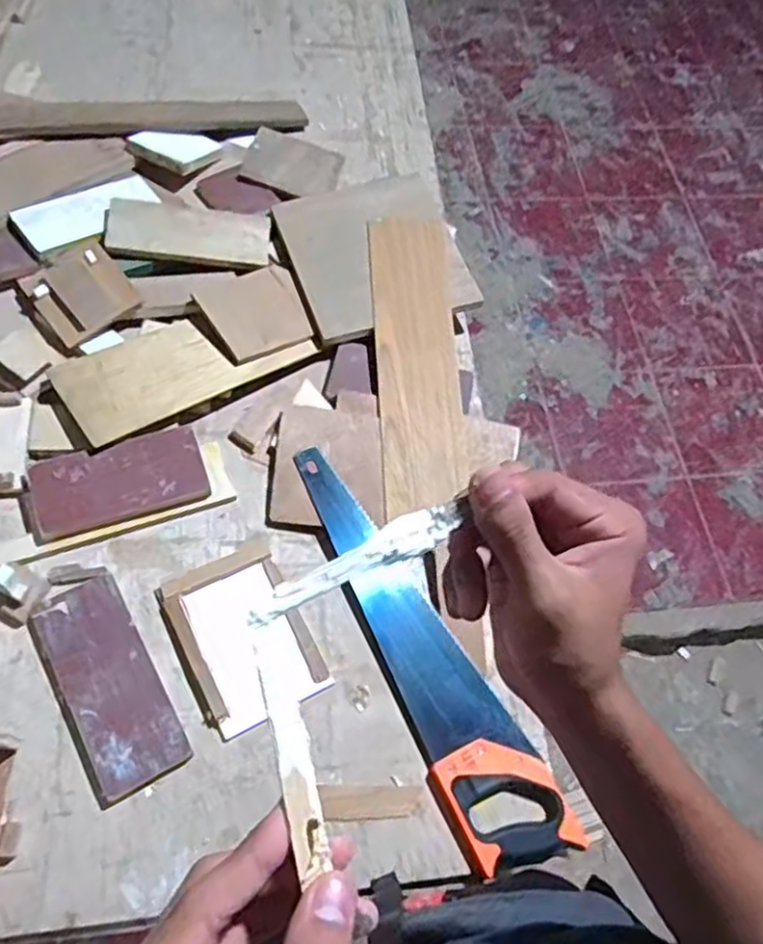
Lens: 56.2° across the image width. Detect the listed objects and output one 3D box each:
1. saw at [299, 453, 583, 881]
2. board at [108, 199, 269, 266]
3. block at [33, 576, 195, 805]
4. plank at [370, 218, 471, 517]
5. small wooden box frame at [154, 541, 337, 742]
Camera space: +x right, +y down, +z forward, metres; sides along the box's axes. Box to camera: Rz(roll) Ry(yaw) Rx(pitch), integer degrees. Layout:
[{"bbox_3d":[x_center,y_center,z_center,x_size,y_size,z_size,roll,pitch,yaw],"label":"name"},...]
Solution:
[{"bbox_3d":[0.041,0.188,0.812,0.102,0.039,0.502,-23,68,-18],"label":"saw"},{"bbox_3d":[-0.261,-0.329,0.980,0.217,0.015,0.073,1,84,-16],"label":"board"},{"bbox_3d":[-0.285,0.219,0.749,0.091,0.025,0.217,-24,69,-18],"label":"block"},{"bbox_3d":[0.047,-0.159,0.949,0.108,0.013,0.435,-3,68,-3],"label":"plank"},{"bbox_3d":[-0.156,0.181,0.796,0.136,0.030,0.186,-24,68,-18],"label":"small wooden box frame"}]

